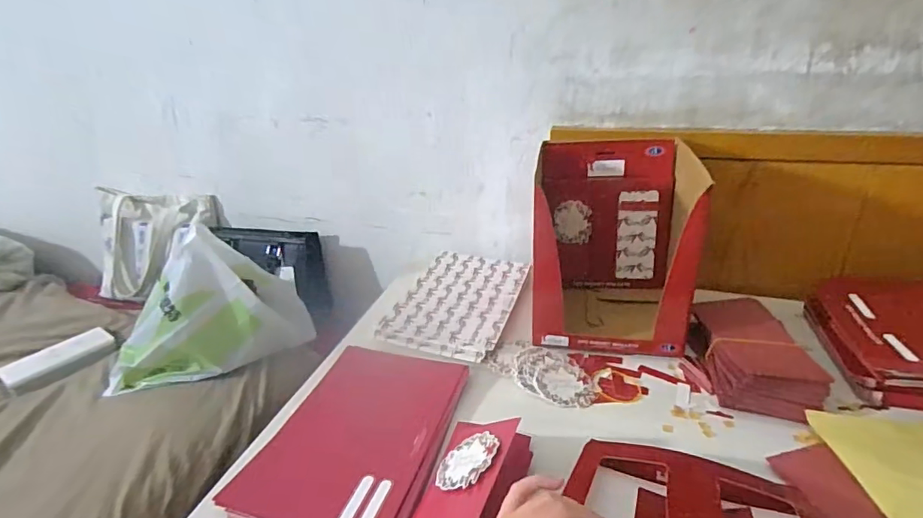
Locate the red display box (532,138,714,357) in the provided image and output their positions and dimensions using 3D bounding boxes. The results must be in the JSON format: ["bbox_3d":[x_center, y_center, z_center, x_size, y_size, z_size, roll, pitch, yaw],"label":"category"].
[{"bbox_3d":[0.218,-0.023,0.712,0.212,0.237,0.230,3,25,11],"label":"red display box"}]

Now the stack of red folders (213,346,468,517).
[{"bbox_3d":[-0.114,0.194,0.555,0.186,0.012,0.268,6,26,17],"label":"stack of red folders"}]

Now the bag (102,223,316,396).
[{"bbox_3d":[-0.429,0.076,0.830,0.329,0.232,0.147,-21,31,-36],"label":"bag"}]

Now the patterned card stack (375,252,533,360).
[{"bbox_3d":[0.001,0.062,0.789,0.174,0.010,0.271,8,29,19],"label":"patterned card stack"}]

